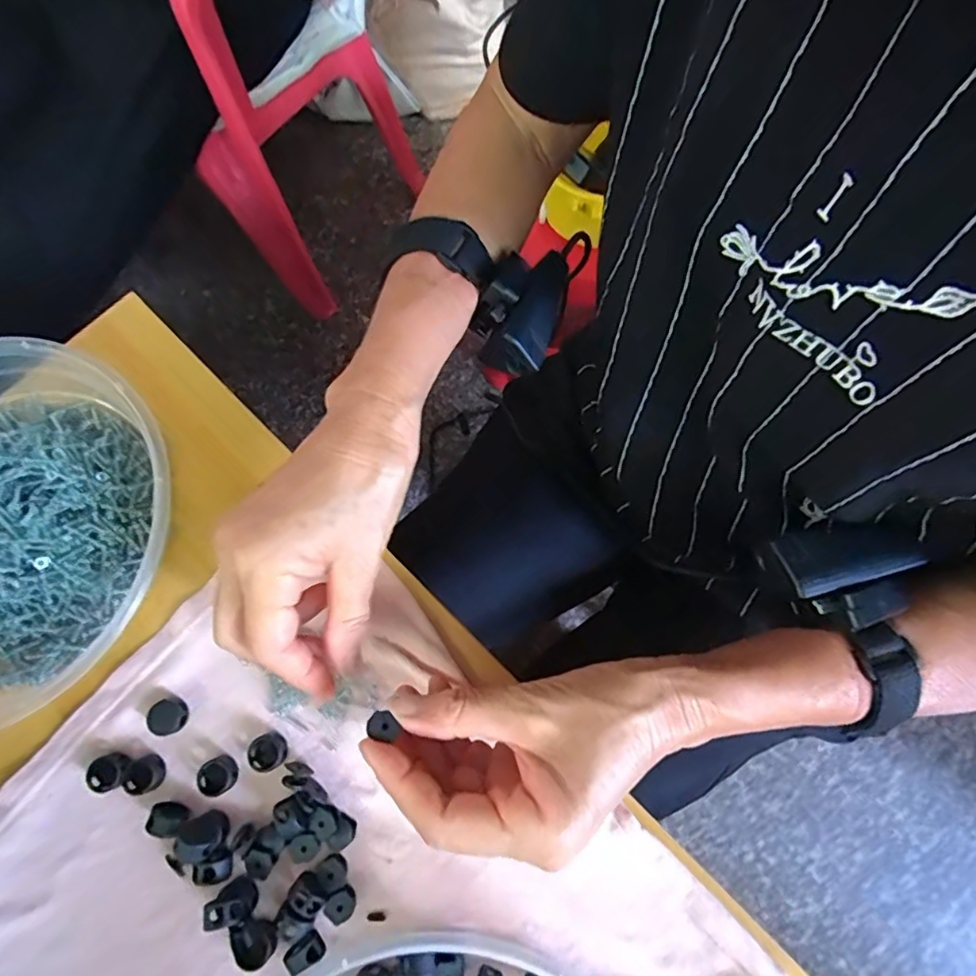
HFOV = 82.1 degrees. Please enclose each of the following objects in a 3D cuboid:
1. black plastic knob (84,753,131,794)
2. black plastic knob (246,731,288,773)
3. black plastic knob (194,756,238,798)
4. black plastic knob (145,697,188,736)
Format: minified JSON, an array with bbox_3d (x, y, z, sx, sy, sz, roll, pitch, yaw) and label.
[{"bbox_3d":[-0.188,0.141,0.279,0.020,0.007,0.016,-14,74,-2],"label":"black plastic knob"},{"bbox_3d":[-0.110,0.131,0.279,0.018,0.006,0.017,-1,74,2],"label":"black plastic knob"},{"bbox_3d":[-0.134,0.143,0.277,0.018,0.007,0.017,-1,74,2],"label":"black plastic knob"},{"bbox_3d":[-0.164,0.116,0.285,0.017,0.009,0.018,-1,74,2],"label":"black plastic knob"}]

